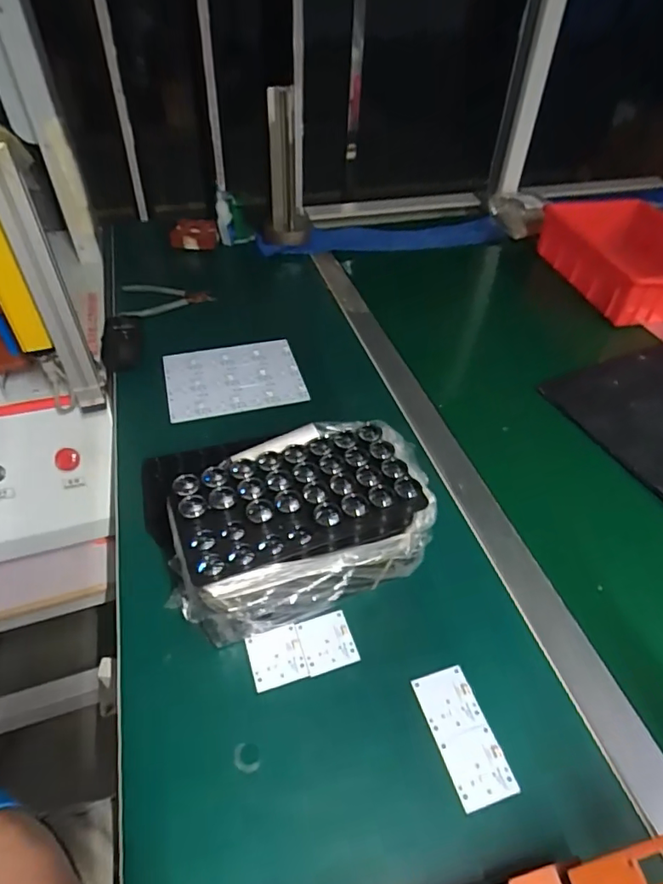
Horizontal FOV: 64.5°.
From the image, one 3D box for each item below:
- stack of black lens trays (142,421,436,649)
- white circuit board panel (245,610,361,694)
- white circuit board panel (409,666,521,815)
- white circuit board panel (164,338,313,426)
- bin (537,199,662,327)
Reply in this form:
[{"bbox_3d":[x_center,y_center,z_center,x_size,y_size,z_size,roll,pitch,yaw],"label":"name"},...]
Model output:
[{"bbox_3d":[-0.031,0.077,0.467,0.219,0.122,0.139,-16,47,-15],"label":"stack of black lens trays"},{"bbox_3d":[-0.025,0.178,0.451,0.089,0.005,0.048,-14,46,-13],"label":"white circuit board panel"},{"bbox_3d":[0.101,0.225,0.406,0.044,0.004,0.094,-13,46,-13],"label":"white circuit board panel"},{"bbox_3d":[-0.133,-0.089,0.712,0.174,0.009,0.138,-11,47,-13],"label":"white circuit board panel"},{"bbox_3d":[0.500,-0.299,0.865,0.200,0.079,0.269,-8,45,-11],"label":"bin"}]

